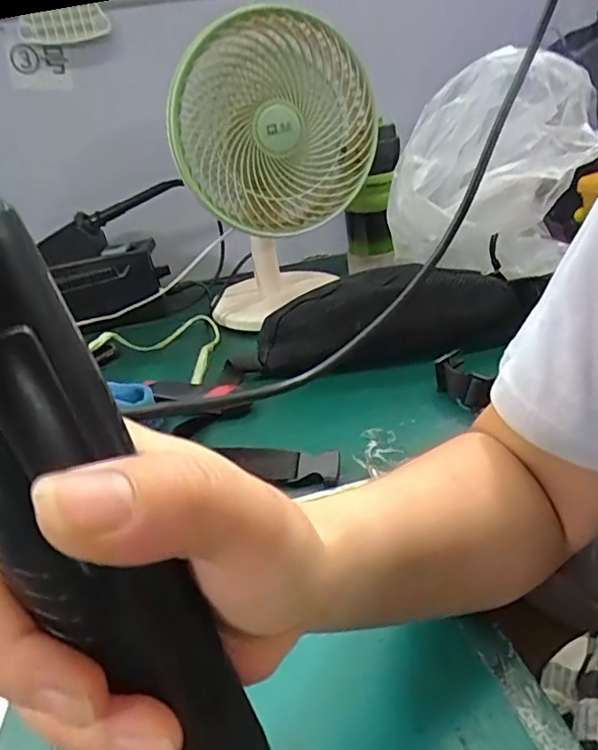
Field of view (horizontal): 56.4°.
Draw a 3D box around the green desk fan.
[{"bbox_3d":[-0.036,-0.238,0.676,0.211,0.322,0.144,-14,29,-13],"label":"green desk fan"}]

